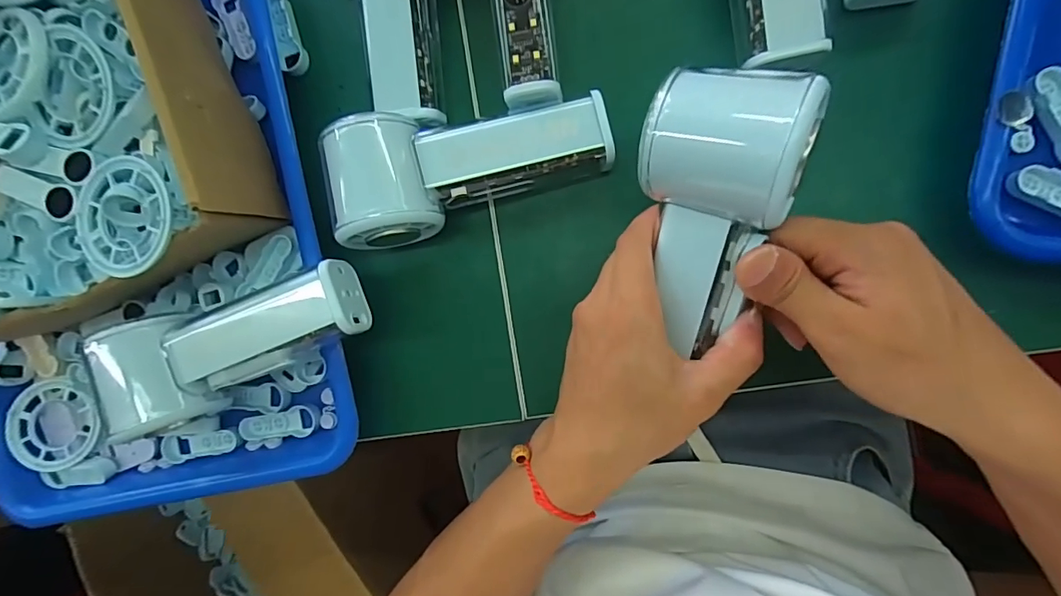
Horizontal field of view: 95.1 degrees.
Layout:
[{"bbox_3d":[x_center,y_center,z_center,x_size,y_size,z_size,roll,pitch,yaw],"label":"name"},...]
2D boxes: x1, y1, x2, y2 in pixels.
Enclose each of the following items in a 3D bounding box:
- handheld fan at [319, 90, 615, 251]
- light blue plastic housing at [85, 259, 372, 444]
[{"bbox_3d":[-0.029,-0.068,0.262,0.144,0.051,0.066,-7,89,9],"label":"handheld fan"},{"bbox_3d":[-0.157,0.026,0.265,0.140,0.054,0.062,-18,87,9],"label":"light blue plastic housing"}]

